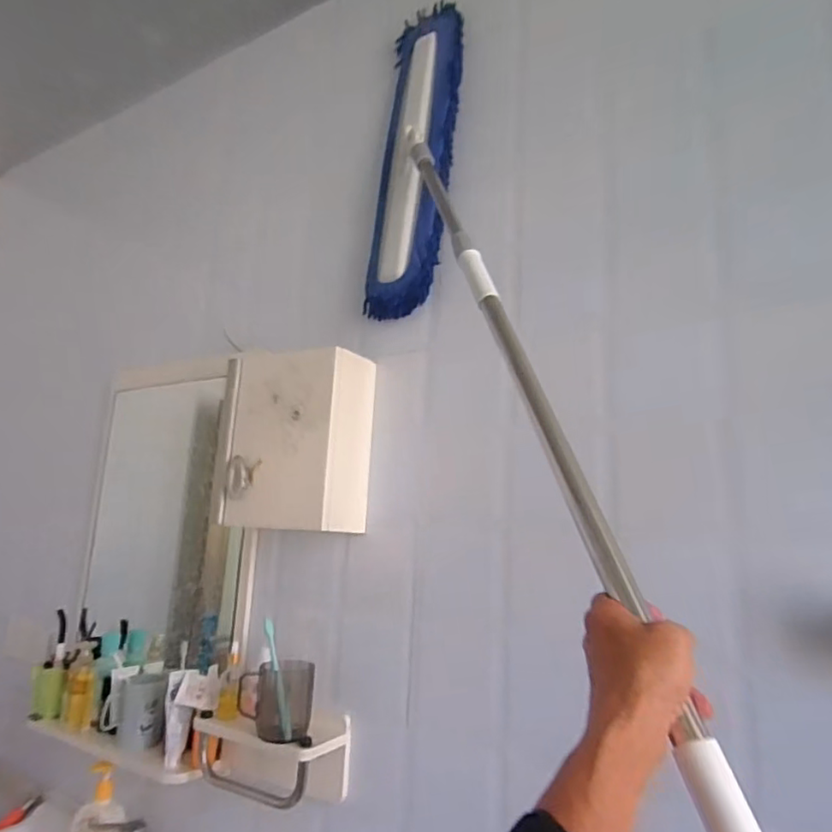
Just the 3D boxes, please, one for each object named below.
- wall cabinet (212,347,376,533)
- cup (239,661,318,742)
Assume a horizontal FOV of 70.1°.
[{"bbox_3d":[-0.211,0.047,1.033,0.235,0.283,0.136,-4,-13,32],"label":"wall cabinet"},{"bbox_3d":[-0.218,0.439,0.927,0.114,0.101,0.091,5,-11,-8],"label":"cup"}]

